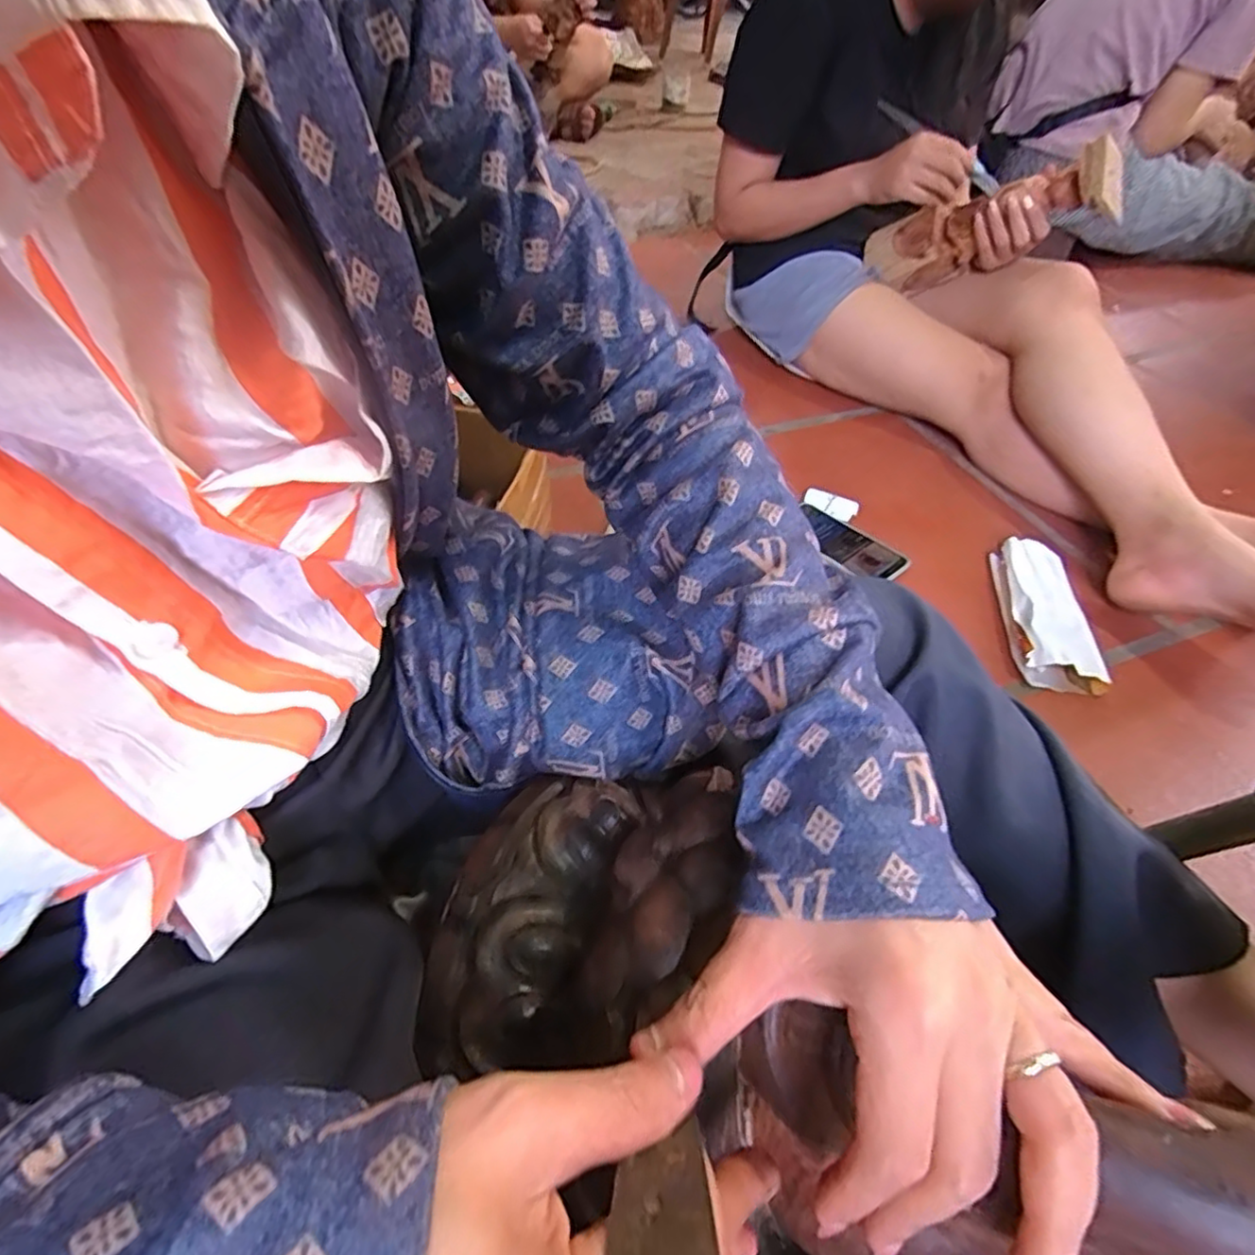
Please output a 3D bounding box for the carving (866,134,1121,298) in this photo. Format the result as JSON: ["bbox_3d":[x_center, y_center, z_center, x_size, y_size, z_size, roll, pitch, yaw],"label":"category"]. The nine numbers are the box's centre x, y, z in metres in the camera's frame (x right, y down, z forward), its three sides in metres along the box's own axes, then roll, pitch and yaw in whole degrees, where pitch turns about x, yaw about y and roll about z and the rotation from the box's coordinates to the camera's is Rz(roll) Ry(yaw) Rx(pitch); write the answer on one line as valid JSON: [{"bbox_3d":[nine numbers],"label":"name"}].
[{"bbox_3d":[0.491,-0.557,0.892,0.320,0.107,0.054,2,37,49],"label":"carving"}]

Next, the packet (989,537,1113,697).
[{"bbox_3d":[0.463,-0.021,0.710,0.088,0.031,0.206,10,49,8],"label":"packet"}]

